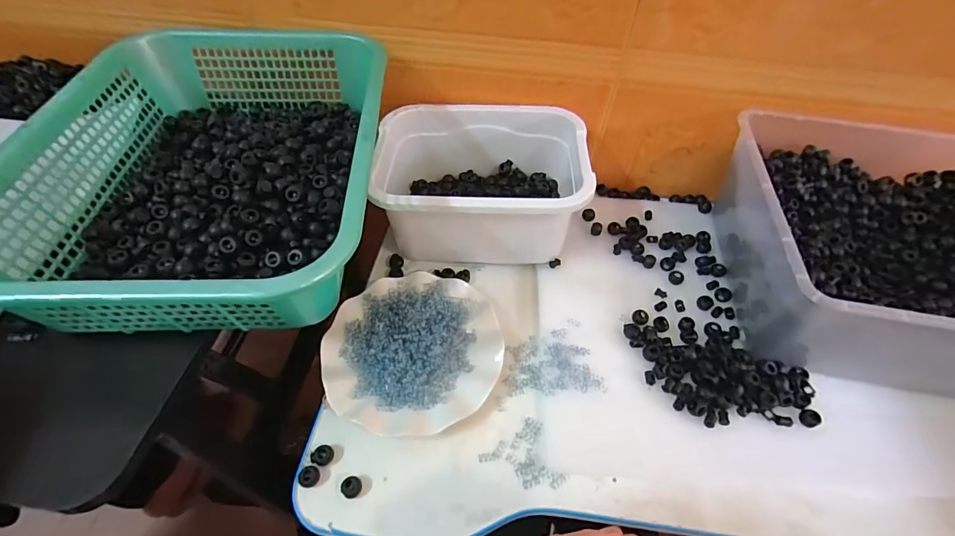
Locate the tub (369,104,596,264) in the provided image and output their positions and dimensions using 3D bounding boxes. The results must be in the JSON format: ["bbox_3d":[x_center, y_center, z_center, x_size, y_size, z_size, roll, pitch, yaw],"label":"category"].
[{"bbox_3d":[0.002,-0.107,0.544,0.238,0.117,0.192,1,51,-3],"label":"tub"}]

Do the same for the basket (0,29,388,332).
[{"bbox_3d":[-0.245,-0.107,0.418,0.292,0.085,0.374,0,51,-4],"label":"basket"}]

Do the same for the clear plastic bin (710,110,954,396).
[{"bbox_3d":[0.444,-0.018,0.479,0.326,0.143,0.304,8,51,3],"label":"clear plastic bin"}]

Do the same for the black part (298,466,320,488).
[{"bbox_3d":[-0.149,0.185,0.381,0.016,0.010,0.016,-5,52,-7],"label":"black part"}]

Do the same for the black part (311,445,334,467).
[{"bbox_3d":[-0.141,0.171,0.393,0.018,0.008,0.017,2,51,-2],"label":"black part"}]

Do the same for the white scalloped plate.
[{"bbox_3d":[-0.066,0.080,0.450,0.177,0.026,0.178,2,51,-2],"label":"white scalloped plate"}]

